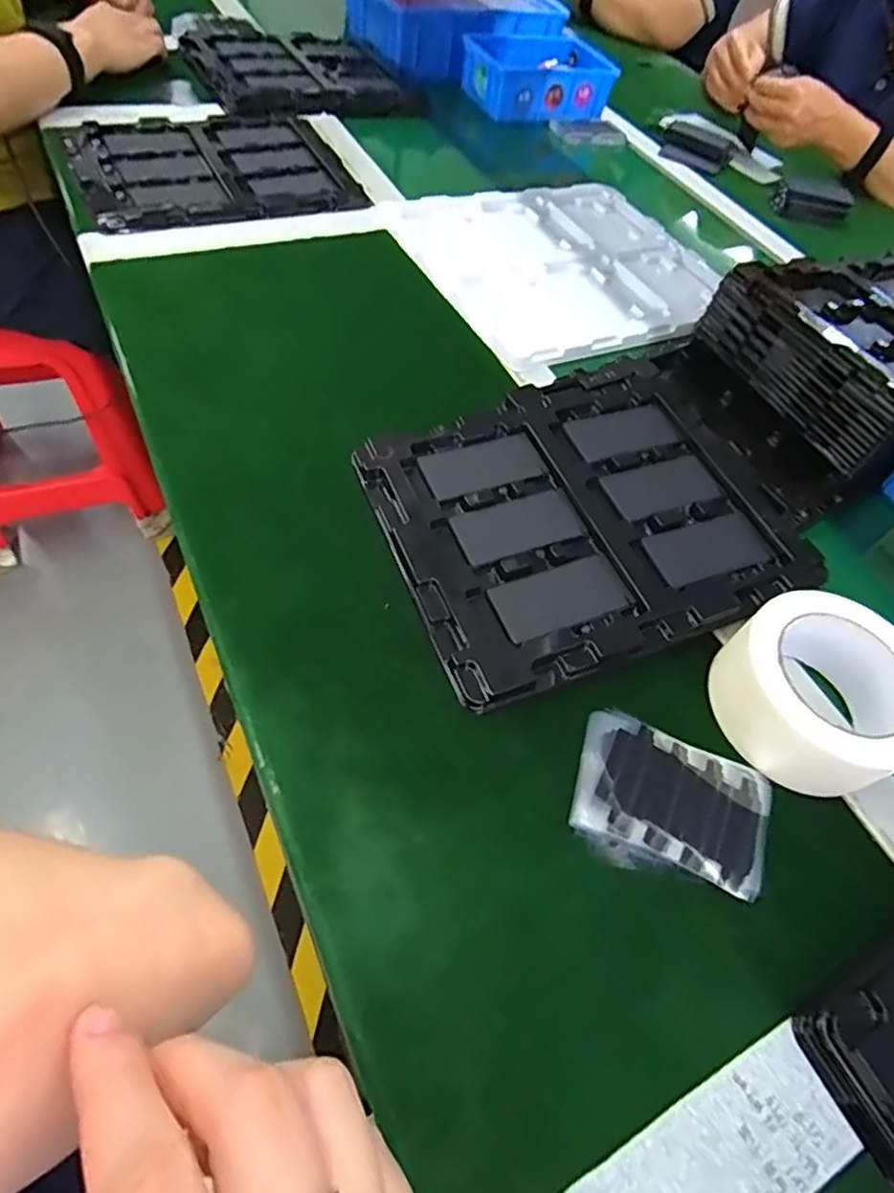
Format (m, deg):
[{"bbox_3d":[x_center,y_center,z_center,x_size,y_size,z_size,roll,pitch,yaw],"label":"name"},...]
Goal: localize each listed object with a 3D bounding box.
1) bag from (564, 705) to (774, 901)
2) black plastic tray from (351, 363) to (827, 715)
[{"bbox_3d":[0.127,0.114,0.349,0.106,0.008,0.079,19,56,3],"label":"bag"},{"bbox_3d":[0.100,-0.069,0.447,0.287,0.014,0.235,-20,62,-13],"label":"black plastic tray"}]

